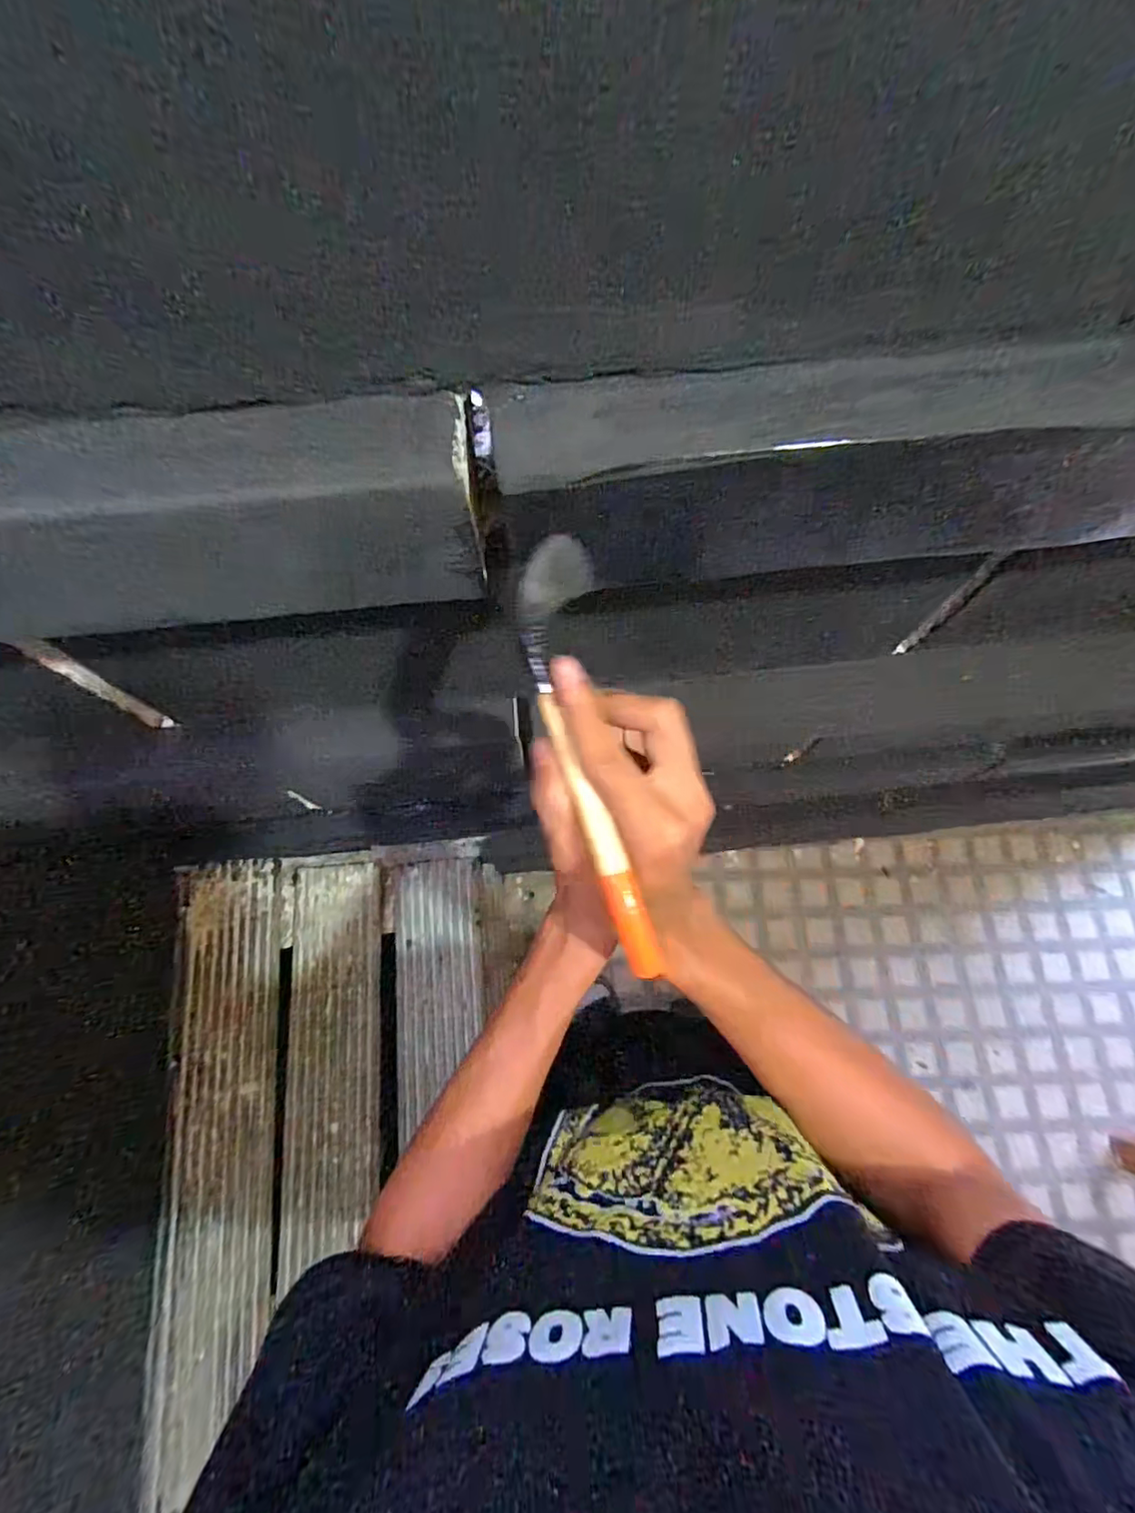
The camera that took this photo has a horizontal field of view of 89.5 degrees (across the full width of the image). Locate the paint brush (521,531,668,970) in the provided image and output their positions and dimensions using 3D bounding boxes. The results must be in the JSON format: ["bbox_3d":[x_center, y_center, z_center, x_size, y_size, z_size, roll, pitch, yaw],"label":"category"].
[{"bbox_3d":[0.011,0.002,0.253,0.034,0.014,0.193,-13,90,-2],"label":"paint brush"}]

